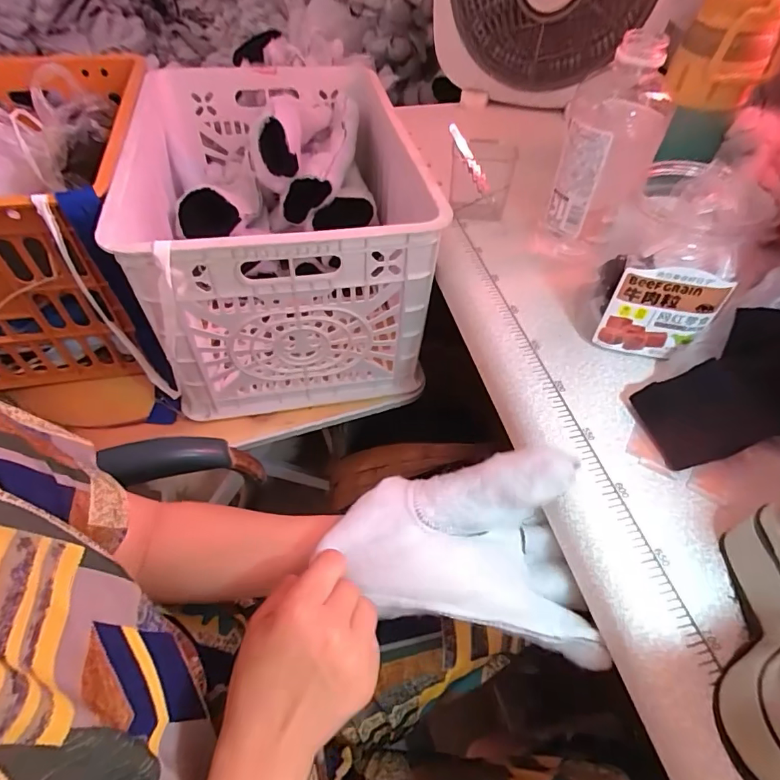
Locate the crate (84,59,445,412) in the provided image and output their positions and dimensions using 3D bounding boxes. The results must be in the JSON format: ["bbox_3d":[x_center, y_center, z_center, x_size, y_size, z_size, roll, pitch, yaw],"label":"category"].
[{"bbox_3d":[-0.156,-0.239,0.691,0.341,0.268,0.477,-11,52,-10],"label":"crate"}]

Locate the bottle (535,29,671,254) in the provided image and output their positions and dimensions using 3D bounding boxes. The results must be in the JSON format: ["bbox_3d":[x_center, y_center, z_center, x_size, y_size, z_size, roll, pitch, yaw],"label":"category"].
[{"bbox_3d":[0.206,-0.217,0.456,0.088,0.189,0.083,18,54,15],"label":"bottle"}]

